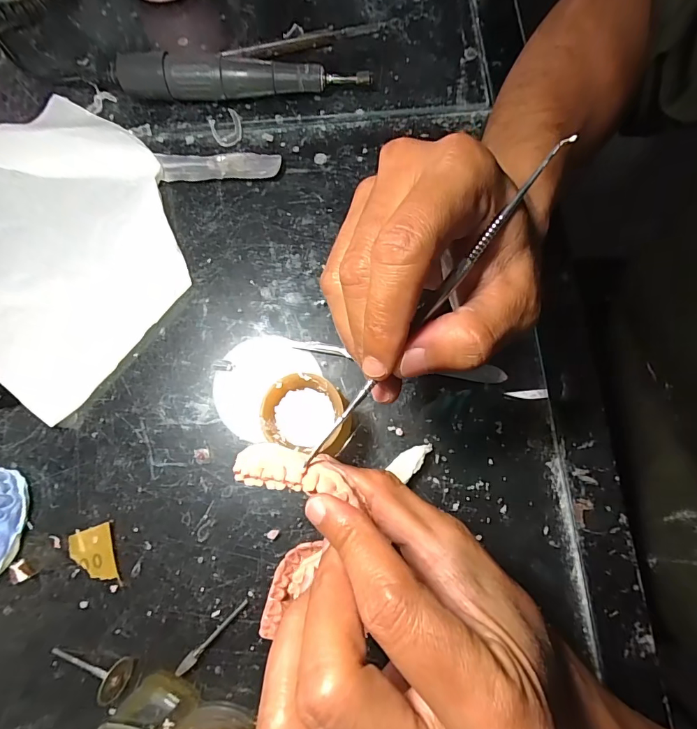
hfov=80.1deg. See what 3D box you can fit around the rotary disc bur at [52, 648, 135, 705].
[{"bbox_3d":[-0.144,0.168,0.230,0.046,0.018,0.017,7,77,15],"label":"rotary disc bur"}]

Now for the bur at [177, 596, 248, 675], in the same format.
[{"bbox_3d":[-0.077,0.154,0.236,0.006,0.004,0.051,42,81,8],"label":"bur"}]

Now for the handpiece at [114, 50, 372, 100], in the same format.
[{"bbox_3d":[-0.077,-0.207,0.301,0.178,0.033,0.021,1,78,0],"label":"handpiece"}]

